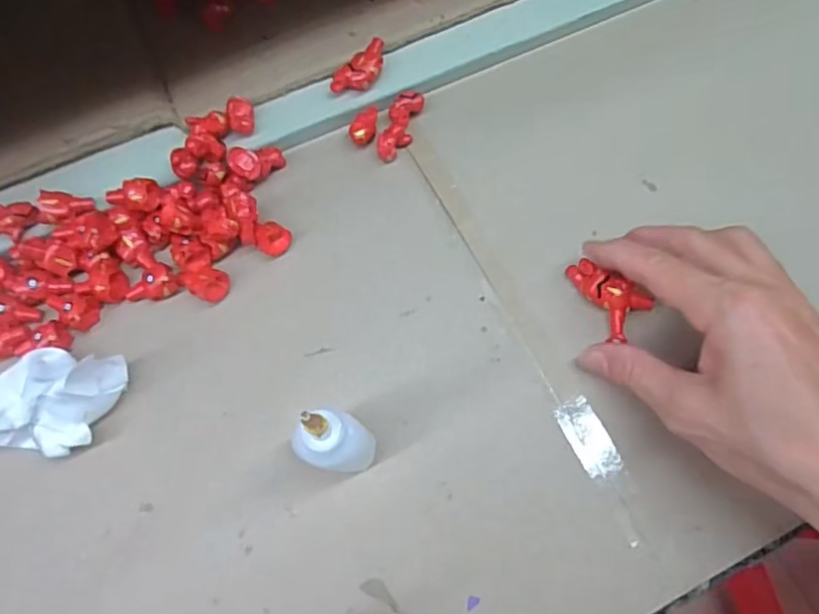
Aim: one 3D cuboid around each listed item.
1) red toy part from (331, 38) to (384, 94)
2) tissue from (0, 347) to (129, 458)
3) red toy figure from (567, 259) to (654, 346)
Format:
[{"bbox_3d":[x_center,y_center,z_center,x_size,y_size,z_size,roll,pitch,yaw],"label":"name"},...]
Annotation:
[{"bbox_3d":[-0.025,-0.130,0.349,0.016,0.012,0.038,38,76,14],"label":"red toy part"},{"bbox_3d":[-0.164,0.042,0.291,0.048,0.036,0.054,16,72,7],"label":"tissue"},{"bbox_3d":[0.093,-0.004,0.307,0.041,0.013,0.024,34,75,13],"label":"red toy figure"}]

